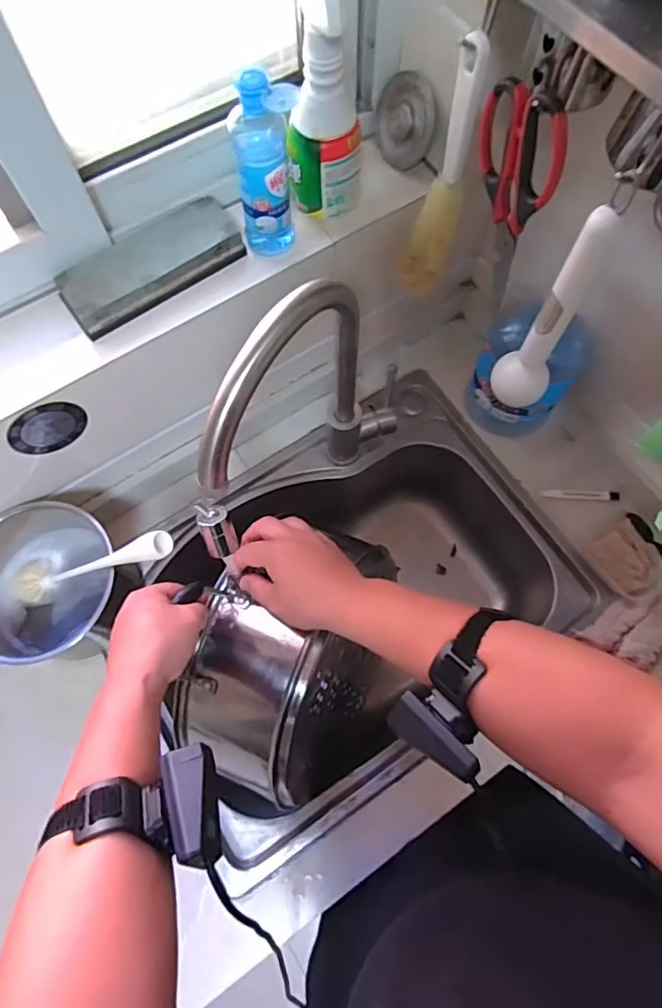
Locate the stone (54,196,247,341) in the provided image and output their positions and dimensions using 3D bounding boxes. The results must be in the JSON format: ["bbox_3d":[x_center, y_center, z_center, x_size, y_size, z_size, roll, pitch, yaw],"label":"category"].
[{"bbox_3d":[-0.178,-0.241,0.543,0.180,0.033,0.073,-31,73,-10],"label":"stone"}]

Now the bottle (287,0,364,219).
[{"bbox_3d":[-0.005,-0.361,0.488,0.067,0.198,0.064,1,70,1],"label":"bottle"}]

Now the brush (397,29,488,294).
[{"bbox_3d":[0.107,-0.320,0.543,0.048,0.262,0.044,6,70,2],"label":"brush"}]

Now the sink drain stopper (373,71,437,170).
[{"bbox_3d":[0.079,-0.417,0.587,0.020,0.078,0.083,-25,86,-38],"label":"sink drain stopper"}]

